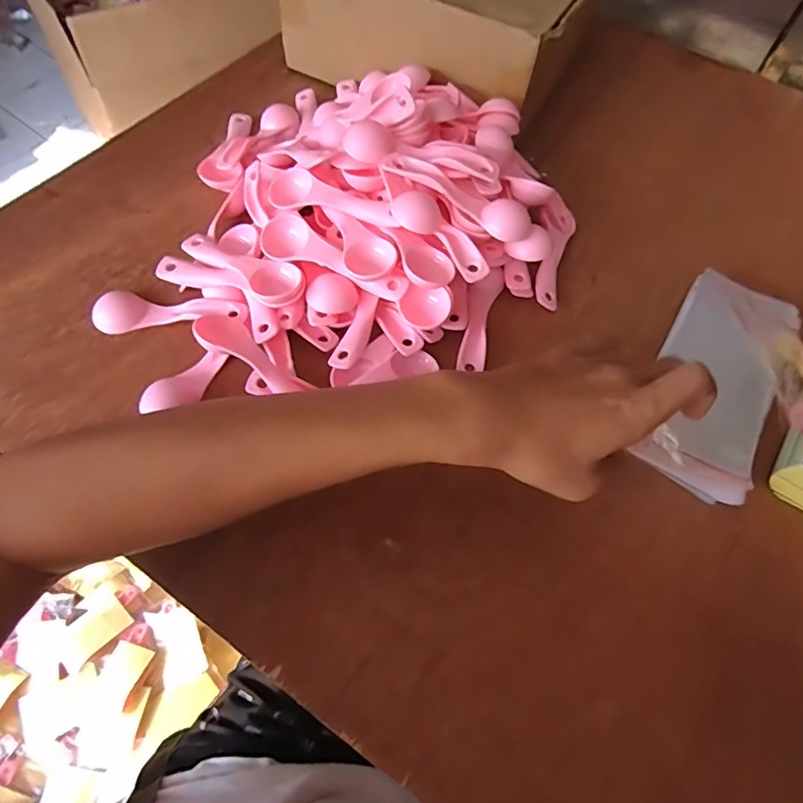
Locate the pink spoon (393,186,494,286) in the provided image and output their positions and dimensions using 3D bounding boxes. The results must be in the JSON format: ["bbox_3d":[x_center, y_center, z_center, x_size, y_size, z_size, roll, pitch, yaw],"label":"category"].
[{"bbox_3d":[0.029,-0.115,0.360,0.079,0.012,0.028,42,65,2],"label":"pink spoon"}]

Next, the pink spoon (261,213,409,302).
[{"bbox_3d":[-0.050,-0.100,0.362,0.112,0.017,0.031,29,63,11],"label":"pink spoon"}]

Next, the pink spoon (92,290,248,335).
[{"bbox_3d":[-0.164,-0.065,0.370,0.106,0.014,0.028,0,61,-5],"label":"pink spoon"}]

